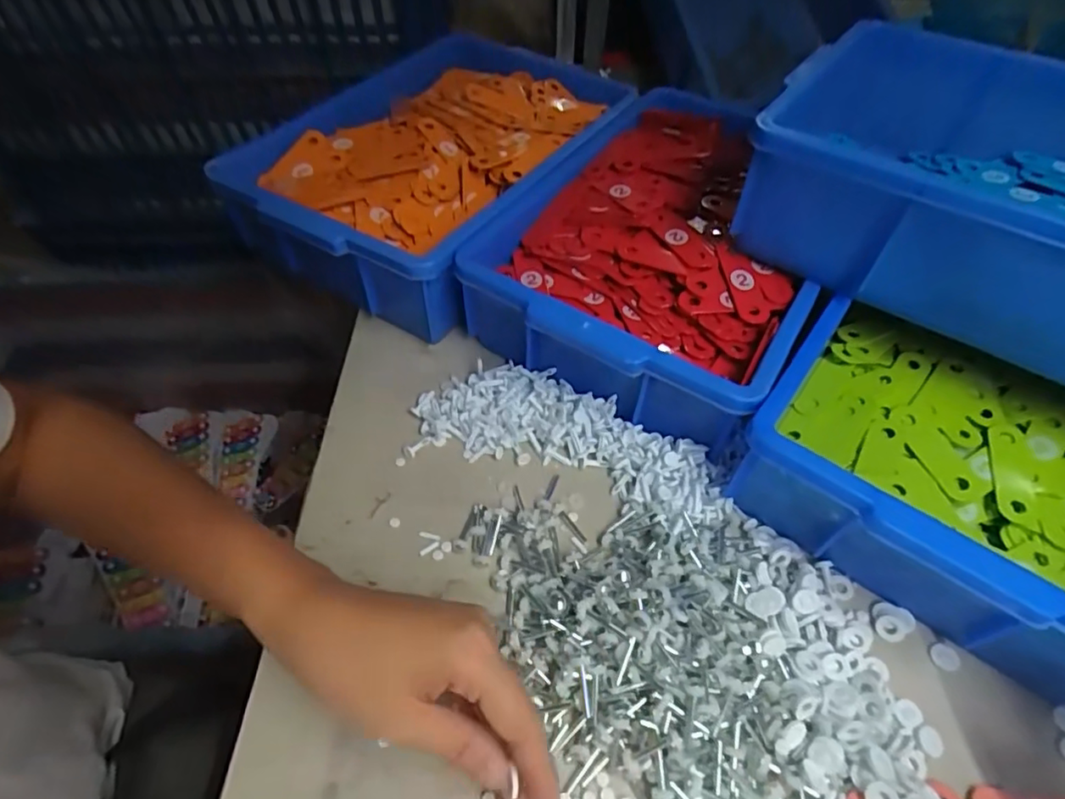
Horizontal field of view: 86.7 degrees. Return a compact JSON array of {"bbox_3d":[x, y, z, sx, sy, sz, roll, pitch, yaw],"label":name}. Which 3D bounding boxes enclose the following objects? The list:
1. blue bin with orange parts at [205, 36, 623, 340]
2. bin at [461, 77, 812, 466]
[{"bbox_3d":[-0.090,-0.234,0.554,0.242,0.116,0.354,26,57,18],"label":"blue bin with orange parts"},{"bbox_3d":[0.125,-0.136,0.499,0.241,0.088,0.355,26,58,19],"label":"bin"}]

